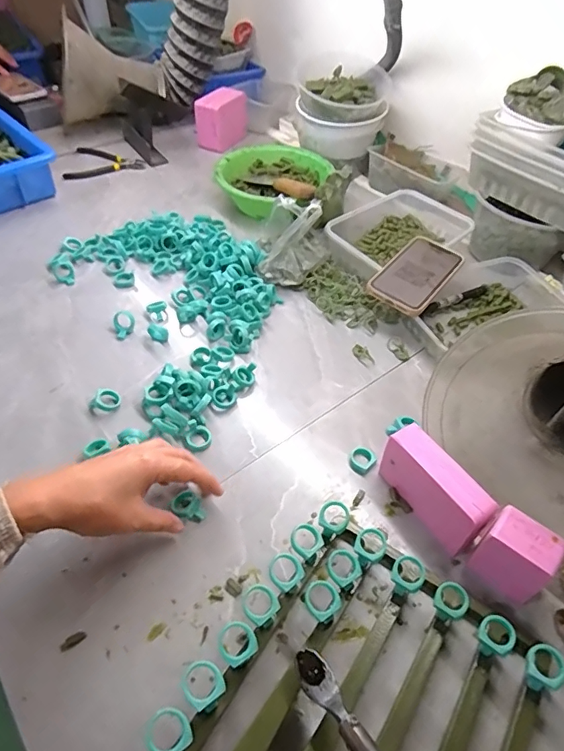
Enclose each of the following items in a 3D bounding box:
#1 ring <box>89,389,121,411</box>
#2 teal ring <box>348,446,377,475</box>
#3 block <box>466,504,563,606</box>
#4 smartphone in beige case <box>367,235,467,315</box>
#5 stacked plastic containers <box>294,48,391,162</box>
[{"bbox_3d":[-0.201,0.029,0.546,0.034,0.015,0.026,-30,56,-27],"label":"ring"},{"bbox_3d":[0.085,0.088,0.510,0.030,0.009,0.027,-31,57,-28],"label":"teal ring"},{"bbox_3d":[0.198,0.154,0.409,0.055,0.060,0.045,37,56,26],"label":"block"},{"bbox_3d":[0.183,-0.138,0.648,0.079,0.012,0.160,30,53,22],"label":"smartphone in beige case"},{"bbox_3d":[0.107,-0.494,0.884,0.159,0.111,0.167,2,48,-2],"label":"stacked plastic containers"}]

